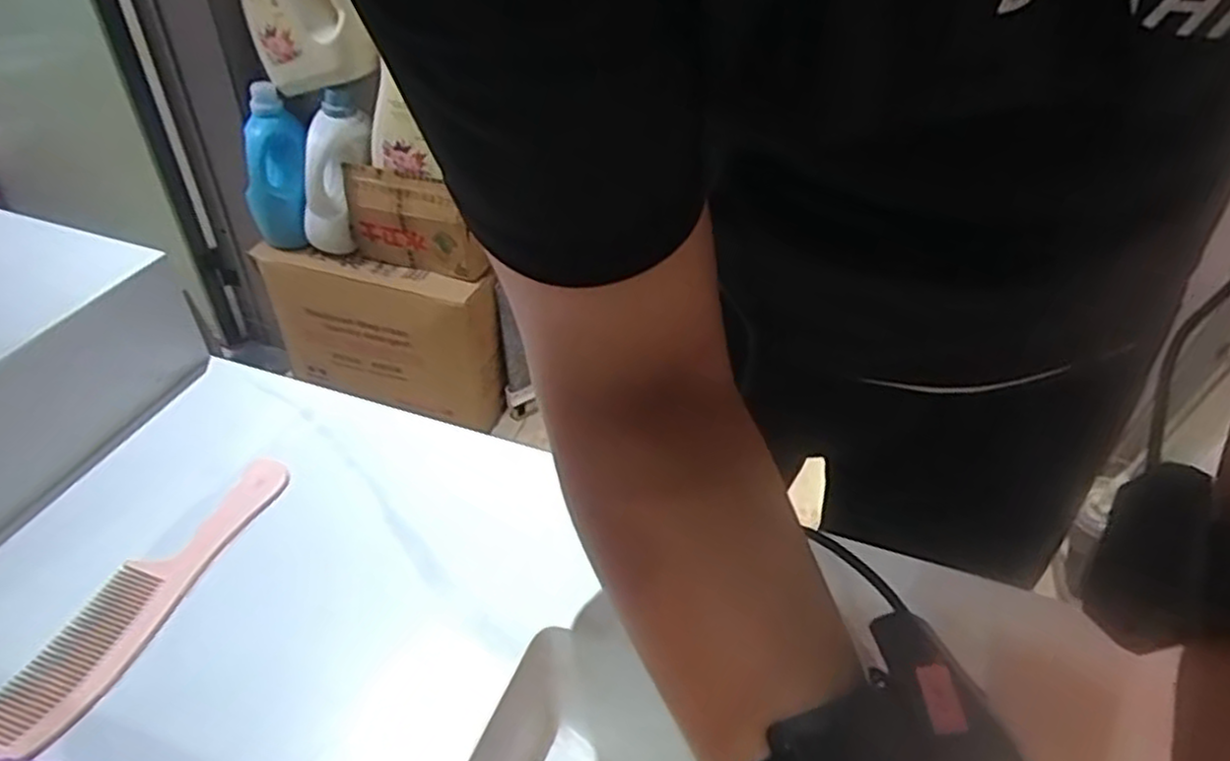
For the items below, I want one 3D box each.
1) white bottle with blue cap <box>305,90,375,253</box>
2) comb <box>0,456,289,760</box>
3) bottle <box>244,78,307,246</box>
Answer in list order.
[{"bbox_3d":[-0.533,-0.387,1.386,0.089,0.300,0.080,20,19,18],"label":"white bottle with blue cap"},{"bbox_3d":[-0.282,0.123,0.444,0.053,0.009,0.208,13,43,11],"label":"comb"},{"bbox_3d":[-0.656,-0.411,1.415,0.081,0.302,0.126,0,14,-3],"label":"bottle"}]

